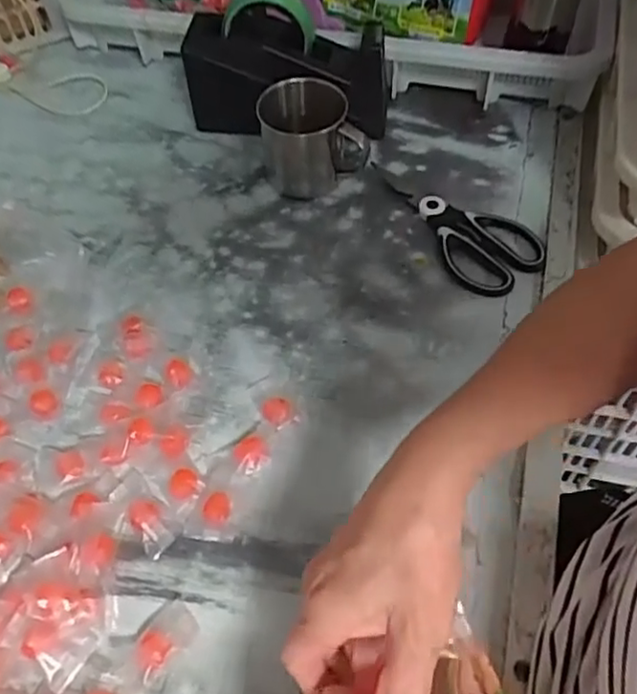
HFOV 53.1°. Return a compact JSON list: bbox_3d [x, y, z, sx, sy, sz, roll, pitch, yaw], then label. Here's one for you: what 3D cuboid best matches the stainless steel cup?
[{"bbox_3d":[-0.008,-0.197,0.605,0.087,0.085,0.078,-11,55,-5],"label":"stainless steel cup"}]

